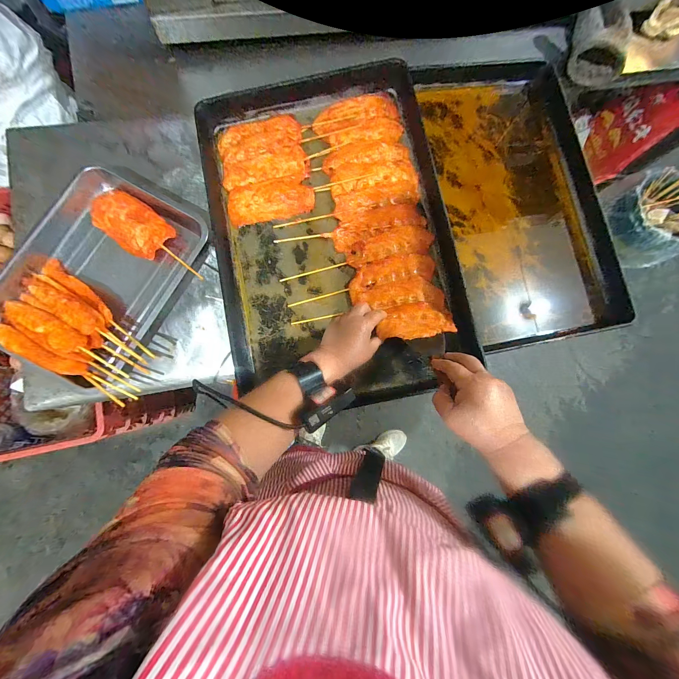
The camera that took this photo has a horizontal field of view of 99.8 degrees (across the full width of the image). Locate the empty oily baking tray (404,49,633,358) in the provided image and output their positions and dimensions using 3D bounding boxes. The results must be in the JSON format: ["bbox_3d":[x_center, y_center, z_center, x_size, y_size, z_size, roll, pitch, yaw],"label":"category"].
[{"bbox_3d":[0.378,-0.309,0.609,0.314,0.062,0.633,-11,83,-7],"label":"empty oily baking tray"}]

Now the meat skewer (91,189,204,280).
[{"bbox_3d":[-0.343,-0.184,0.513,0.257,0.041,0.087,38,81,1],"label":"meat skewer"}]

